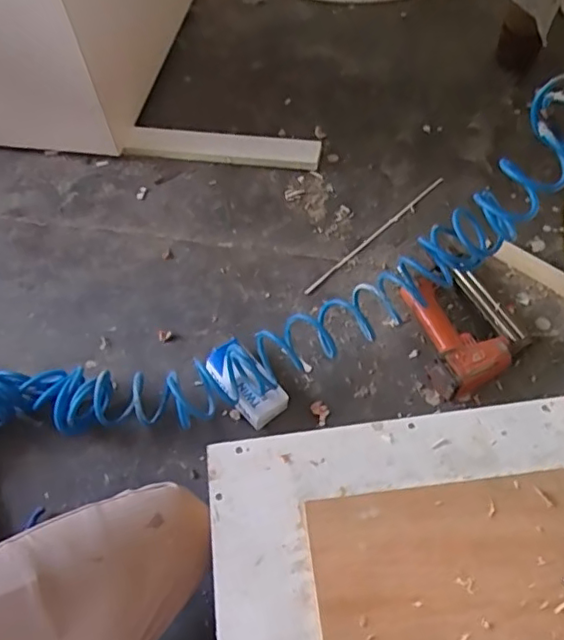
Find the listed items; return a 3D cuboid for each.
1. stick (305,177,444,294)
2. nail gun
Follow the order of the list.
[{"bbox_3d":[0.164,-0.150,1.013,0.345,0.006,0.010,-40,63,-19],"label":"stick"},{"bbox_3d":[0.251,0.013,0.854,0.171,0.084,0.191,-31,61,-15],"label":"nail gun"}]

